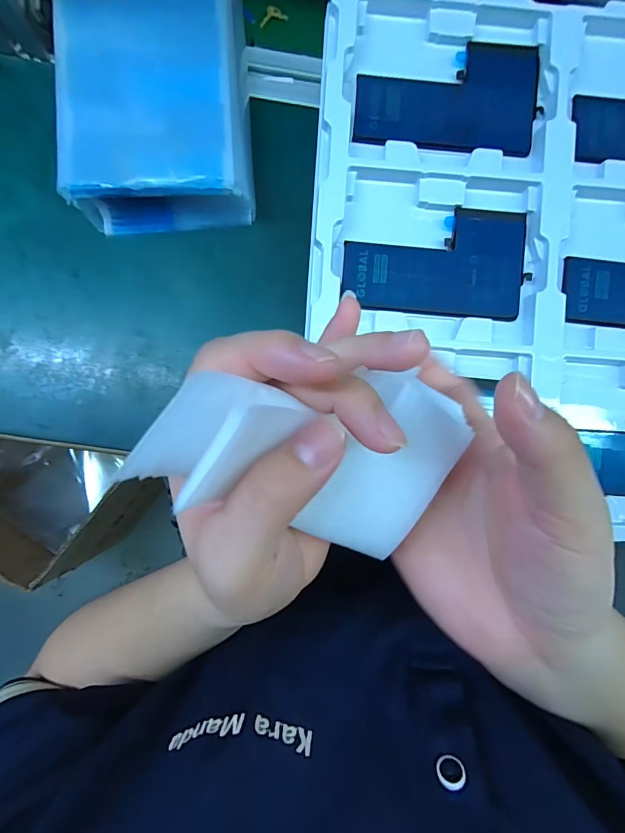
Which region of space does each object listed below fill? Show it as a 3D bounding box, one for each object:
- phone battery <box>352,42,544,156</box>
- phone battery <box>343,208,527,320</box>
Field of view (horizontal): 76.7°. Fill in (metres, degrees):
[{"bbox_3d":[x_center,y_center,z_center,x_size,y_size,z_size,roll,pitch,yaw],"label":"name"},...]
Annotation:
[{"bbox_3d":[0.082,-0.194,0.241,0.110,0.004,0.066,1,88,-2],"label":"phone battery"},{"bbox_3d":[0.074,-0.095,0.239,0.108,0.004,0.064,4,88,-2],"label":"phone battery"}]

